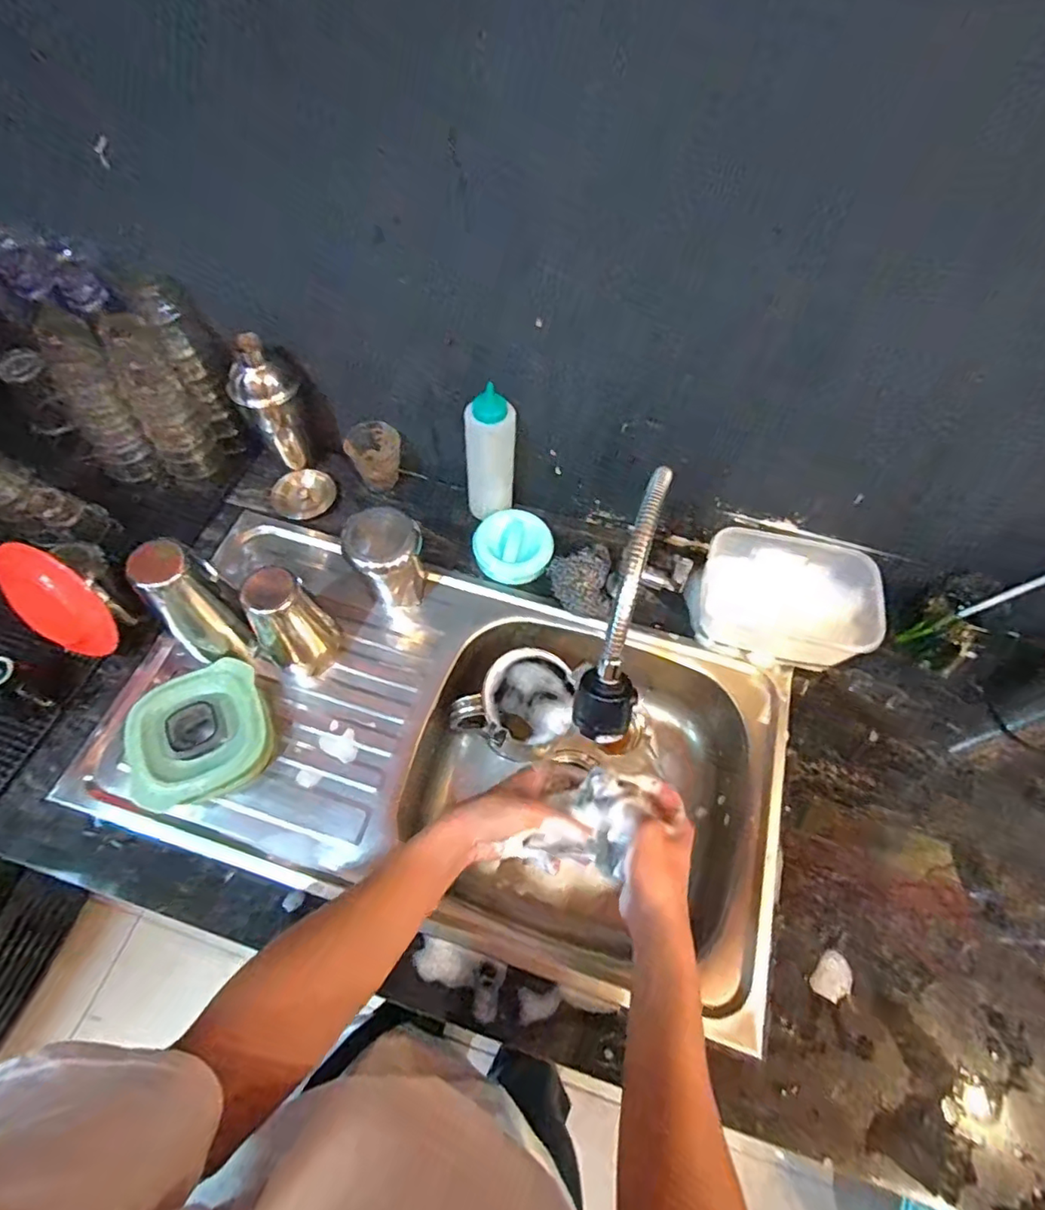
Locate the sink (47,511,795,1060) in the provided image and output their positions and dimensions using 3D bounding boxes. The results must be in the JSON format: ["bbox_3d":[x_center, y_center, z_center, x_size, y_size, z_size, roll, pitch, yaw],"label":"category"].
[{"bbox_3d":[-0.084,0.171,0.703,0.749,0.133,0.397,16,62,6],"label":"sink"}]

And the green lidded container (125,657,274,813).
[{"bbox_3d":[-0.344,0.138,0.612,0.136,0.047,0.132,-23,65,-15],"label":"green lidded container"}]

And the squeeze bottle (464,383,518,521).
[{"bbox_3d":[-0.040,-0.187,0.721,0.061,0.176,0.045,-32,67,-18],"label":"squeeze bottle"}]

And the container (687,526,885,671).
[{"bbox_3d":[0.317,-0.009,0.710,0.204,0.084,0.152,9,61,2],"label":"container"}]

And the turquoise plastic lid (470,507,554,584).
[{"bbox_3d":[-0.012,-0.075,0.762,0.099,0.032,0.099,0,75,0],"label":"turquoise plastic lid"}]

